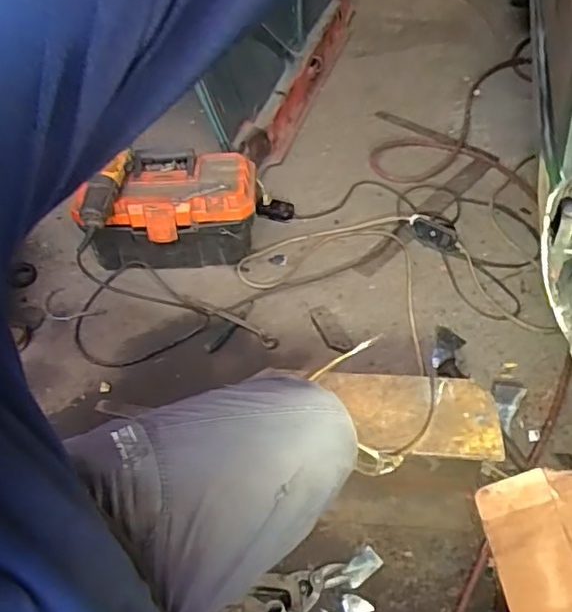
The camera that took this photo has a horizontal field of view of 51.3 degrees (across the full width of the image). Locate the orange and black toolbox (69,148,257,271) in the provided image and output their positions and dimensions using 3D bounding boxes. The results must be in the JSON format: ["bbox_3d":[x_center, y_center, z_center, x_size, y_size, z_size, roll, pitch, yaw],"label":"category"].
[{"bbox_3d":[-0.256,-0.205,1.312,0.382,0.249,0.167,-3,49,1],"label":"orange and black toolbox"}]

